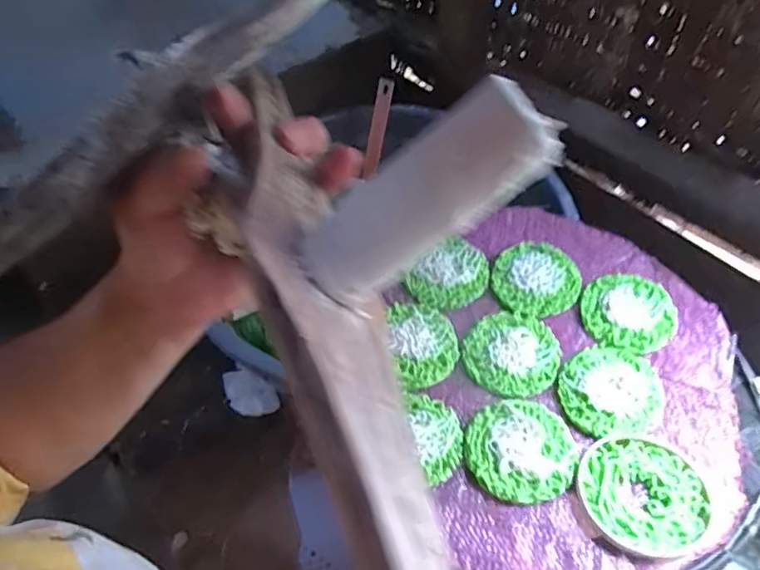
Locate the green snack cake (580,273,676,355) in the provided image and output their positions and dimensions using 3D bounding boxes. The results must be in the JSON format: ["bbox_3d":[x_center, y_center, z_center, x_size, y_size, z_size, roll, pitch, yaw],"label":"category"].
[{"bbox_3d":[0.220,0.021,0.494,0.076,0.009,0.077,23,55,21],"label":"green snack cake"}]

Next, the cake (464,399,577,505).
[{"bbox_3d":[0.105,0.121,0.418,0.077,0.007,0.077,7,51,9],"label":"cake"}]

